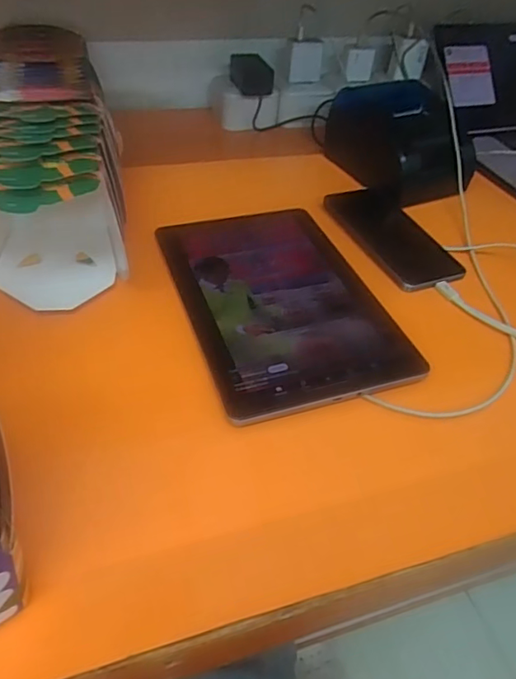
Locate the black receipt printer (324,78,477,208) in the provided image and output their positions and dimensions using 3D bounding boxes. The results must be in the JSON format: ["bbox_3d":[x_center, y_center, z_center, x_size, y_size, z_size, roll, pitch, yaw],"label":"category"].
[{"bbox_3d":[0.170,-0.243,0.638,0.097,0.094,0.179,-17,48,-23],"label":"black receipt printer"}]

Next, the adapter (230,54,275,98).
[{"bbox_3d":[-0.009,-0.355,0.712,0.046,0.038,0.070,-8,45,-14],"label":"adapter"}]

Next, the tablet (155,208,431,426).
[{"bbox_3d":[0.016,-0.040,0.475,0.162,0.014,0.247,-11,46,-18],"label":"tablet"}]

